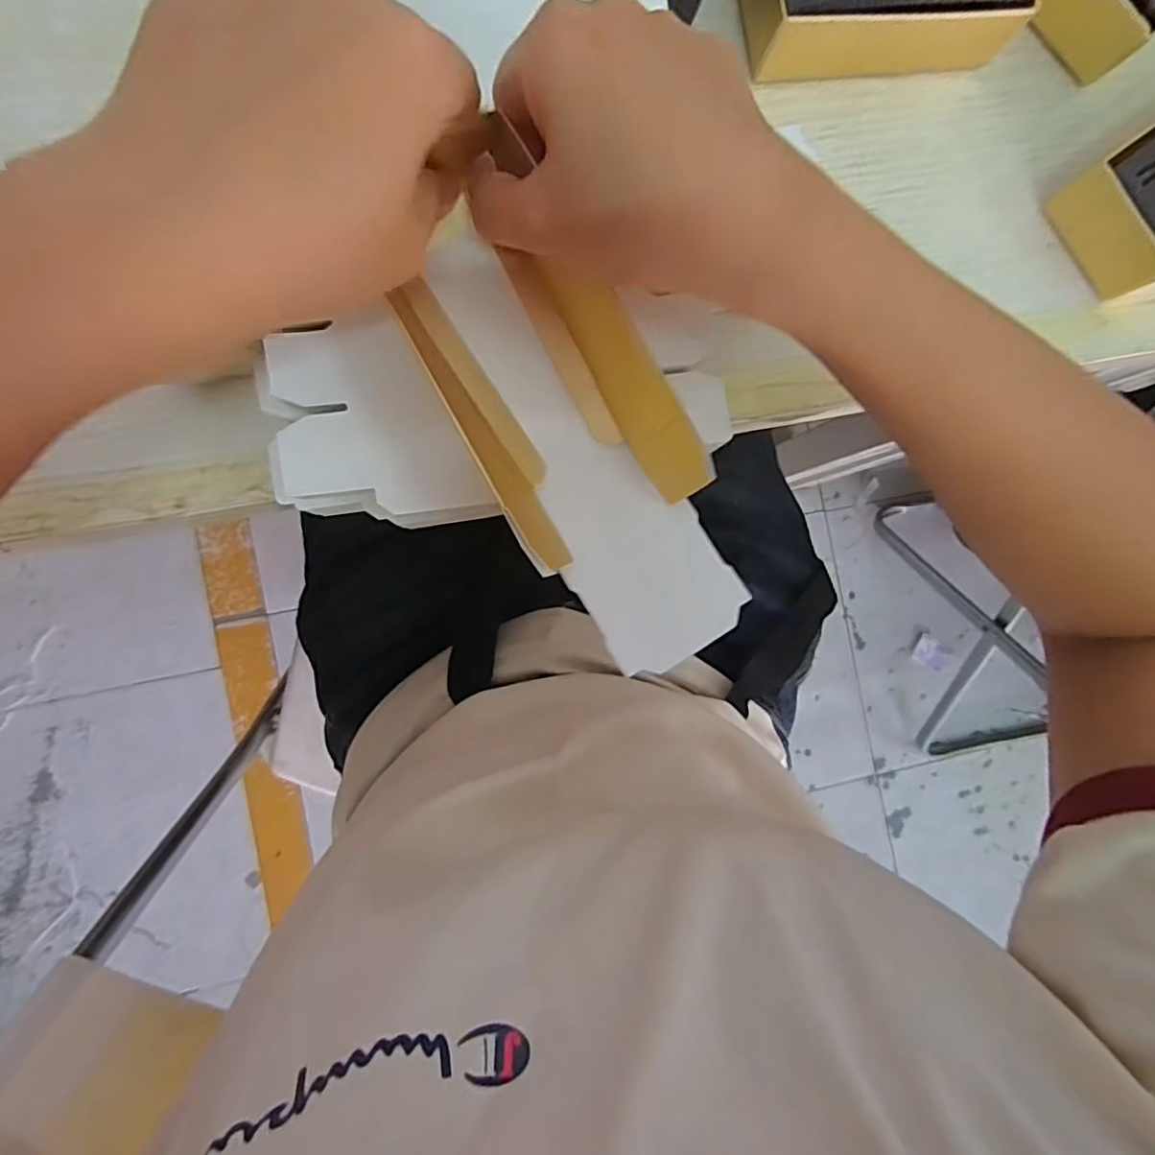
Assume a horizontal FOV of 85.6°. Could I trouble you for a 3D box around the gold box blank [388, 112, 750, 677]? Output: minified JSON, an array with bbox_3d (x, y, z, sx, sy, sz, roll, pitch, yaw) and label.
[{"bbox_3d":[-0.004,-0.053,0.208,0.065,0.031,0.174,-29,87,-6],"label":"gold box blank"}]

